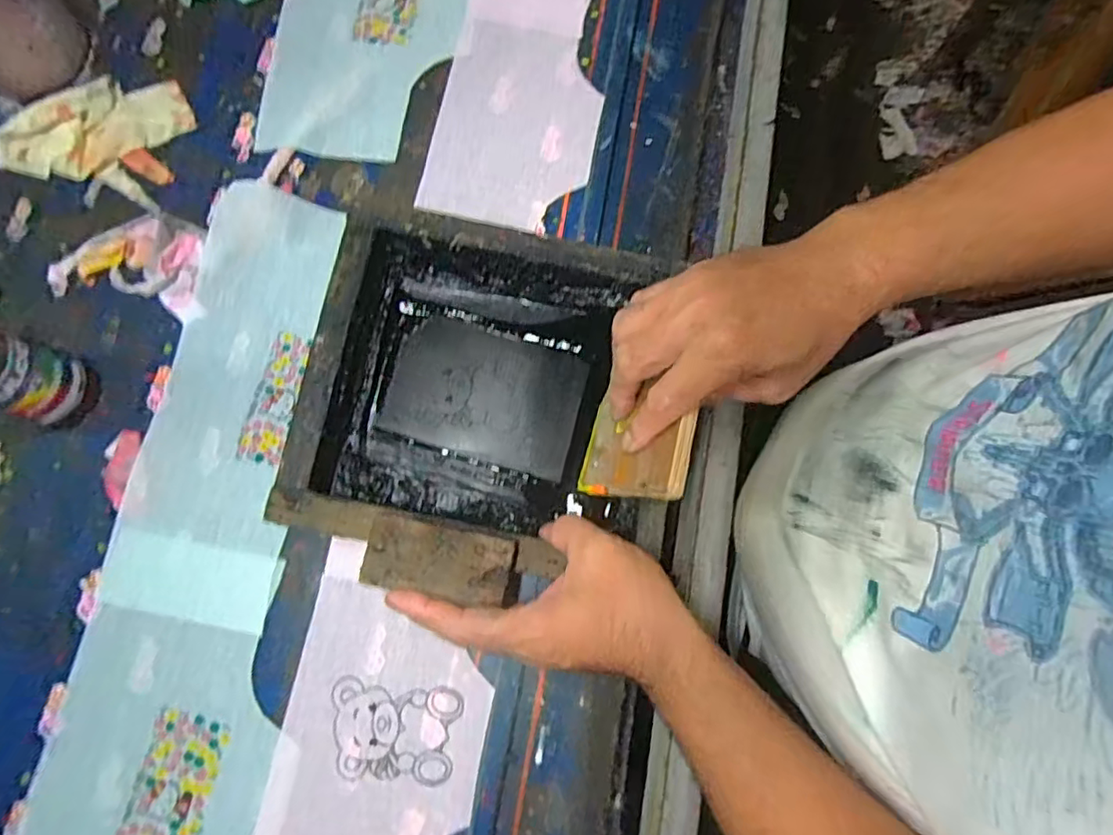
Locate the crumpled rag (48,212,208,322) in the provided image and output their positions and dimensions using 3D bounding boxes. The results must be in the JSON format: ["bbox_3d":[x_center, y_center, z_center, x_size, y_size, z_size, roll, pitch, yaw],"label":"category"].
[{"bbox_3d":[-0.328,-0.123,0.473,0.112,0.016,0.075,8,78,1],"label":"crumpled rag"}]

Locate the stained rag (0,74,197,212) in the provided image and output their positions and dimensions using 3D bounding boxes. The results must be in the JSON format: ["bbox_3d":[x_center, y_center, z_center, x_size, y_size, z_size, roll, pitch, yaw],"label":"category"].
[{"bbox_3d":[-0.377,-0.235,0.492,0.138,0.021,0.106,11,78,1],"label":"stained rag"}]

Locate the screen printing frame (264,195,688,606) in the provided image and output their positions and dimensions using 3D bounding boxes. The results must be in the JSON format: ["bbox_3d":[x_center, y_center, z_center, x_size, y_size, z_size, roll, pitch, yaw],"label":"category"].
[{"bbox_3d":[-0.051,-0.011,0.429,0.239,0.071,0.254,9,78,1],"label":"screen printing frame"}]

